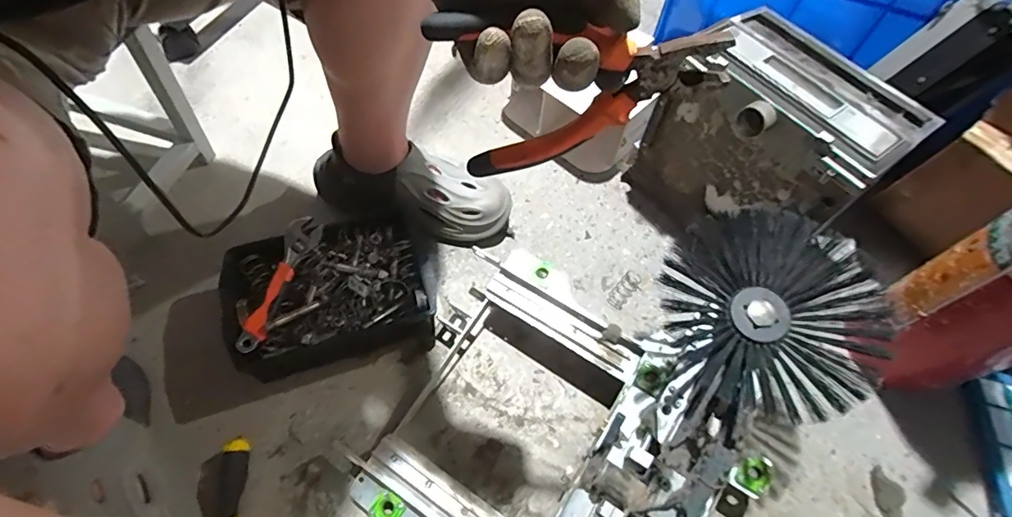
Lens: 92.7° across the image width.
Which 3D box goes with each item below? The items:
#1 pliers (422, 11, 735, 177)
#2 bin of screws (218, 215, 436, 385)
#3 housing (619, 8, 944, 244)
[{"bbox_3d":[0.033,-0.082,0.266,0.149,0.093,0.018,4,58,-2],"label":"pliers"},{"bbox_3d":[-0.227,0.044,0.645,0.259,0.089,0.198,-13,60,-12],"label":"bin of screws"},{"bbox_3d":[0.355,-0.149,0.693,0.196,0.263,0.272,-32,66,-22],"label":"housing"}]

